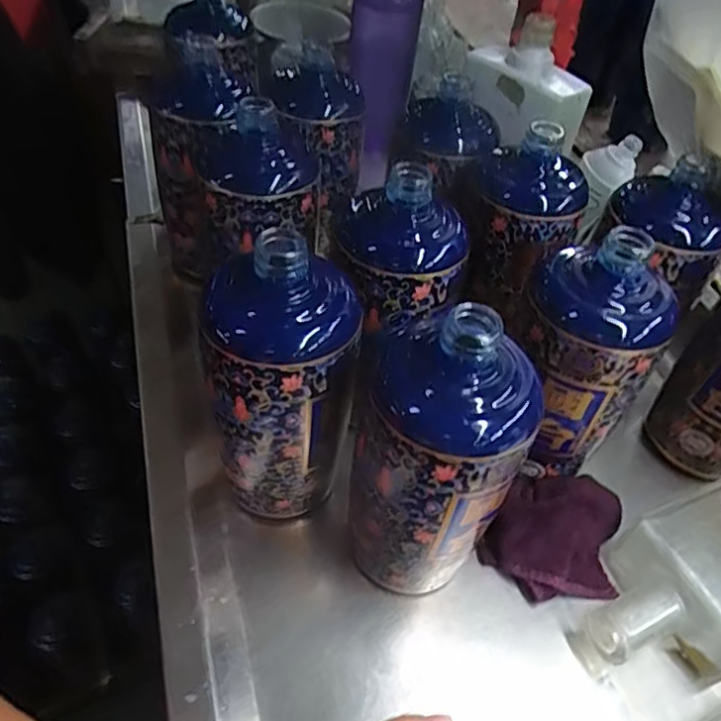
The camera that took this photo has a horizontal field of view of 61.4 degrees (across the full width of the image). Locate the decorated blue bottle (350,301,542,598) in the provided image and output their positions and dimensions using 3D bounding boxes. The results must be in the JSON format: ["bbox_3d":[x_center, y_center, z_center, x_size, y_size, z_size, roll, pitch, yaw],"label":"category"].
[{"bbox_3d":[0.036,0.055,0.312,0.080,0.169,0.066,13,48,8],"label":"decorated blue bottle"}]

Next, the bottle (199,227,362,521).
[{"bbox_3d":[-0.044,0.015,0.339,0.080,0.172,0.068,1,47,-3],"label":"bottle"}]

